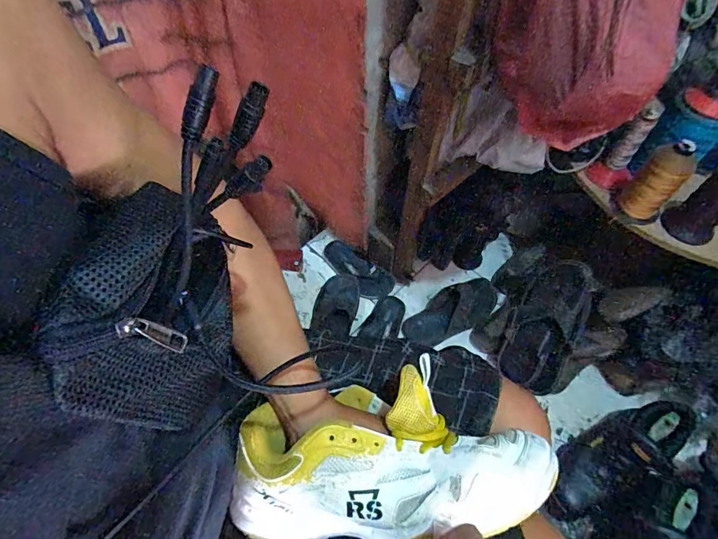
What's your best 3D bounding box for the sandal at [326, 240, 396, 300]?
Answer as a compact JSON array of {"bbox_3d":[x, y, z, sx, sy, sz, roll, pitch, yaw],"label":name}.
[{"bbox_3d":[-0.007,-0.001,1.015,0.209,0.043,0.073,39,65,20],"label":"sandal"}]

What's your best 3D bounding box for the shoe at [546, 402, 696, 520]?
[{"bbox_3d":[0.474,0.347,0.754,0.295,0.085,0.096,-41,65,8],"label":"shoe"}]

